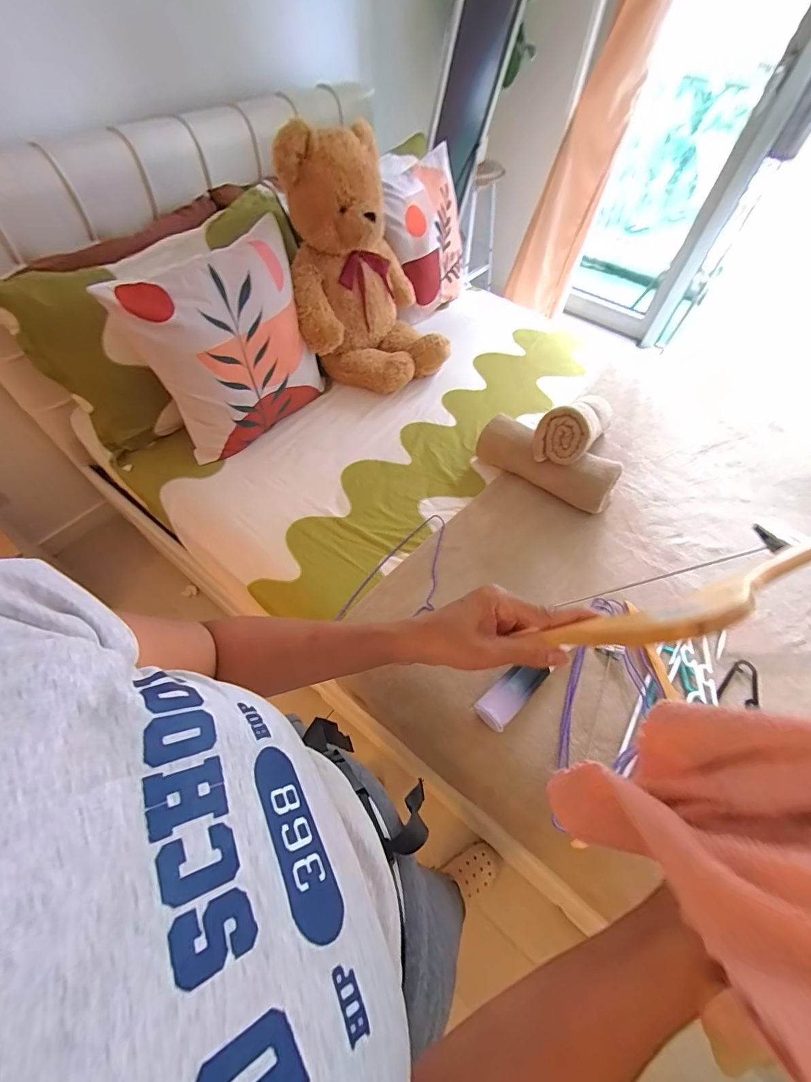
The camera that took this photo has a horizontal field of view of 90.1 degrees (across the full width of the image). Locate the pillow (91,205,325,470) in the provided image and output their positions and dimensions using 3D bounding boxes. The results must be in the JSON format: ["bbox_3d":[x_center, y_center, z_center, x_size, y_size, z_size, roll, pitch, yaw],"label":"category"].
[{"bbox_3d":[-0.396,-0.442,0.930,0.386,0.406,0.130,-37,42,-22],"label":"pillow"}]

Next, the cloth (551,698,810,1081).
[{"bbox_3d":[0.190,0.170,0.232,0.128,0.150,0.131,-19,60,-15],"label":"cloth"}]

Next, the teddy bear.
[{"bbox_3d":[-0.082,-0.659,1.016,0.381,0.478,0.321,-6,58,-7],"label":"teddy bear"}]

